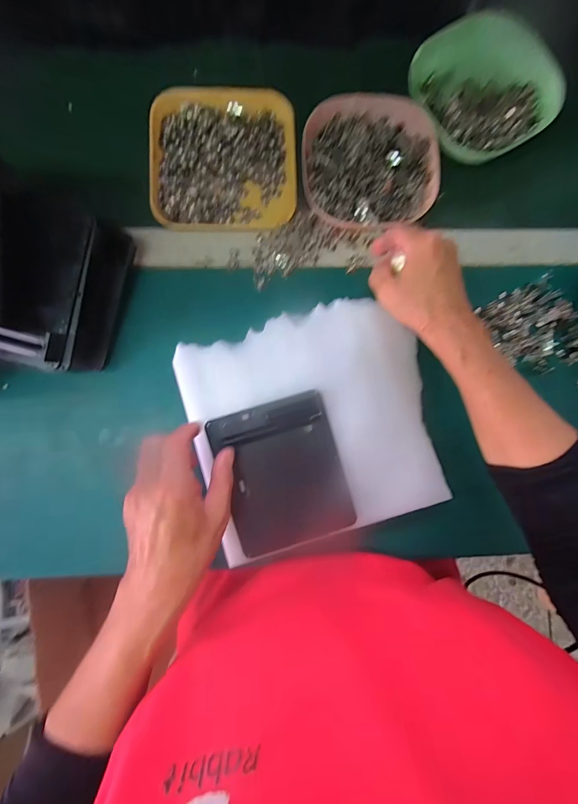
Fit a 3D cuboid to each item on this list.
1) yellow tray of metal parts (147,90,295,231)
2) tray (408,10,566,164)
[{"bbox_3d":[-0.067,-0.253,0.358,0.145,0.021,0.151,-3,86,-3],"label":"yellow tray of metal parts"},{"bbox_3d":[0.211,-0.330,0.364,0.140,0.032,0.128,-23,88,-5],"label":"tray"}]

